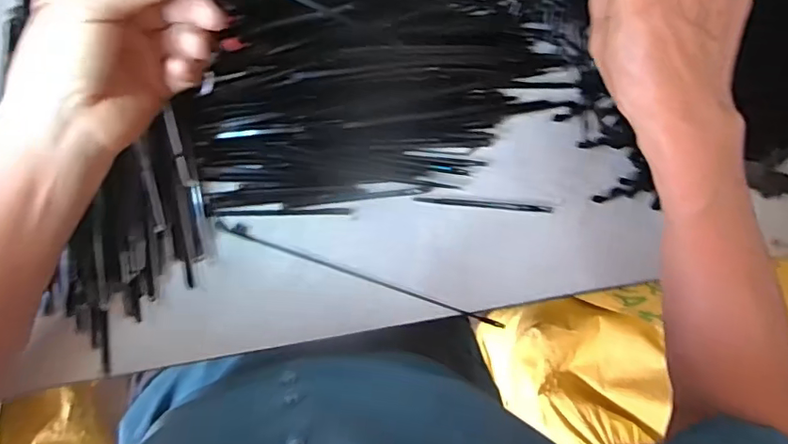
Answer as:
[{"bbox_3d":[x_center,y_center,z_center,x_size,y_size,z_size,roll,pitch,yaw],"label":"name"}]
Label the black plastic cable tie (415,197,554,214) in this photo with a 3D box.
[{"bbox_3d":[0.063,-0.012,0.373,0.096,0.004,0.005,4,92,-10],"label":"black plastic cable tie"}]

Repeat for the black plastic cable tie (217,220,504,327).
[{"bbox_3d":[-0.018,0.037,0.359,0.202,0.004,0.006,21,89,-10],"label":"black plastic cable tie"}]

